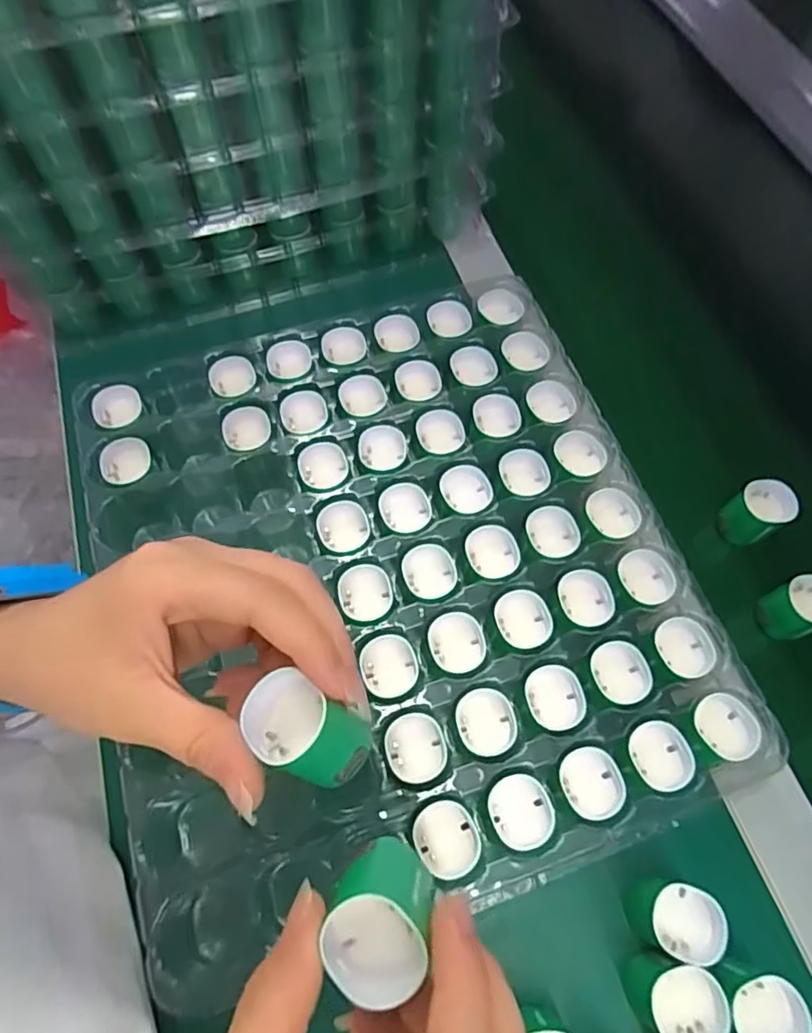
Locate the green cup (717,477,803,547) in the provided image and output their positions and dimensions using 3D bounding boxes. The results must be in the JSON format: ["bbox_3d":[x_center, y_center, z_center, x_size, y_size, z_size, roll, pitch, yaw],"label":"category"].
[{"bbox_3d":[0.209,-0.002,0.366,0.029,0.034,0.029,0,65,0],"label":"green cup"}]

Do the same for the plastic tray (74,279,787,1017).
[{"bbox_3d":[-0.012,0.020,0.330,0.286,0.032,0.320,-16,66,-8],"label":"plastic tray"}]

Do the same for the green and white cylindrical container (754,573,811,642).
[{"bbox_3d":[0.219,0.051,0.341,0.031,0.035,0.029,0,65,0],"label":"green and white cylindrical container"}]

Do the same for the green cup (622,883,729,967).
[{"bbox_3d":[0.118,0.178,0.274,0.024,0.043,0.027,13,66,6],"label":"green cup"}]

